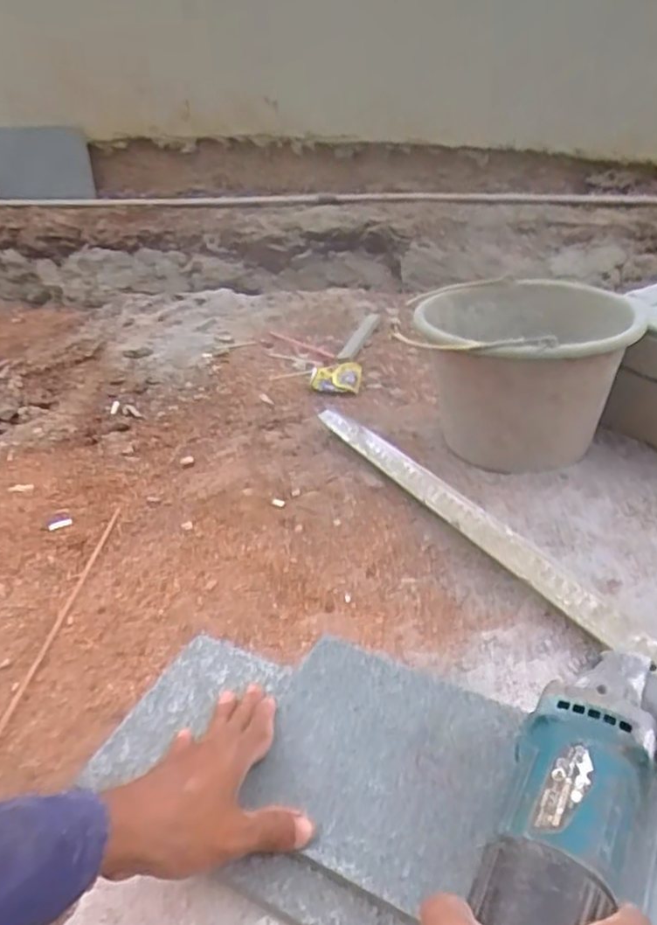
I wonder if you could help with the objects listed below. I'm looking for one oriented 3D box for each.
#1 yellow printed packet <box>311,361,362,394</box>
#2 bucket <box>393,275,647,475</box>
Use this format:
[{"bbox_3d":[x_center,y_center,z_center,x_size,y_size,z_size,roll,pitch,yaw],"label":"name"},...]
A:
[{"bbox_3d":[0.015,-0.154,1.214,0.091,0.031,0.088,-5,37,3],"label":"yellow printed packet"},{"bbox_3d":[0.259,-0.117,0.891,0.273,0.198,0.255,6,36,21],"label":"bucket"}]

